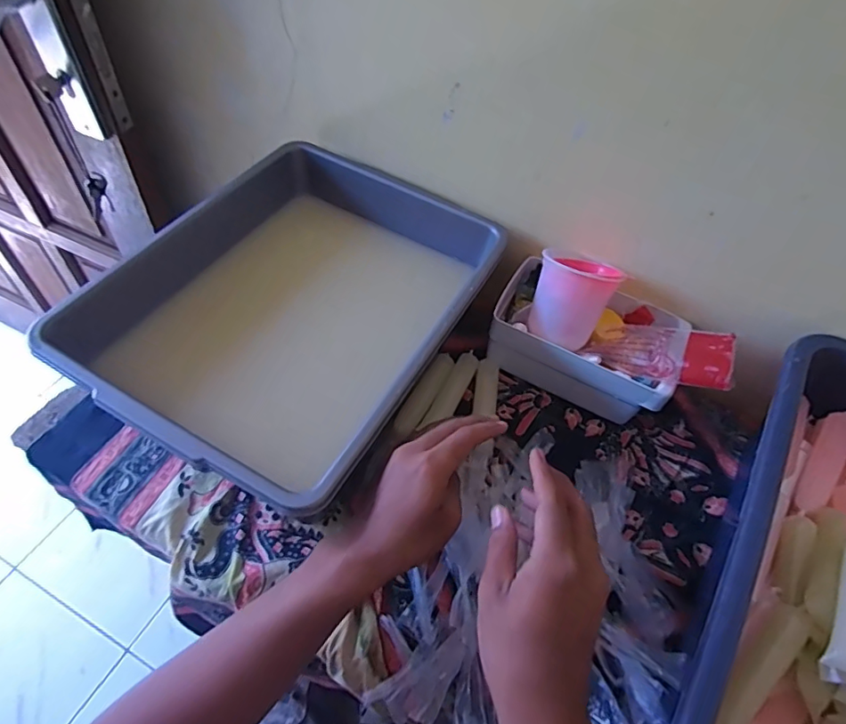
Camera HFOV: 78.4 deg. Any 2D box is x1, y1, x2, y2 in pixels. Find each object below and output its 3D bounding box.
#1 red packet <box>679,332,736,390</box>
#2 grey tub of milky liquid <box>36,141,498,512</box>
[{"bbox_3d":[0.274,-0.004,0.495,0.042,0.012,0.063,12,62,28],"label":"red packet"},{"bbox_3d":[-0.116,-0.053,0.553,0.294,0.127,0.382,26,56,13],"label":"grey tub of milky liquid"}]

